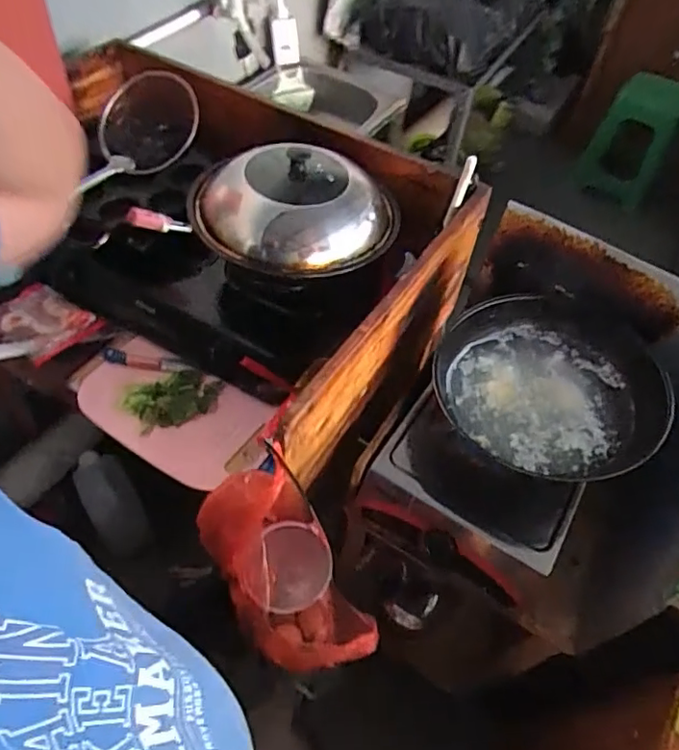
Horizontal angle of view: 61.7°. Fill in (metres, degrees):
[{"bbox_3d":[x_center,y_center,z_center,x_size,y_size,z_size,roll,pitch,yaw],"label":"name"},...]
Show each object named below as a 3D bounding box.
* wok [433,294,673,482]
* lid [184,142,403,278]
[{"bbox_3d":[0.300,0.012,0.818,0.323,0.067,0.279,18,56,10],"label":"wok"},{"bbox_3d":[-0.074,-0.276,0.885,0.300,0.094,0.291,1,54,-2],"label":"lid"}]

